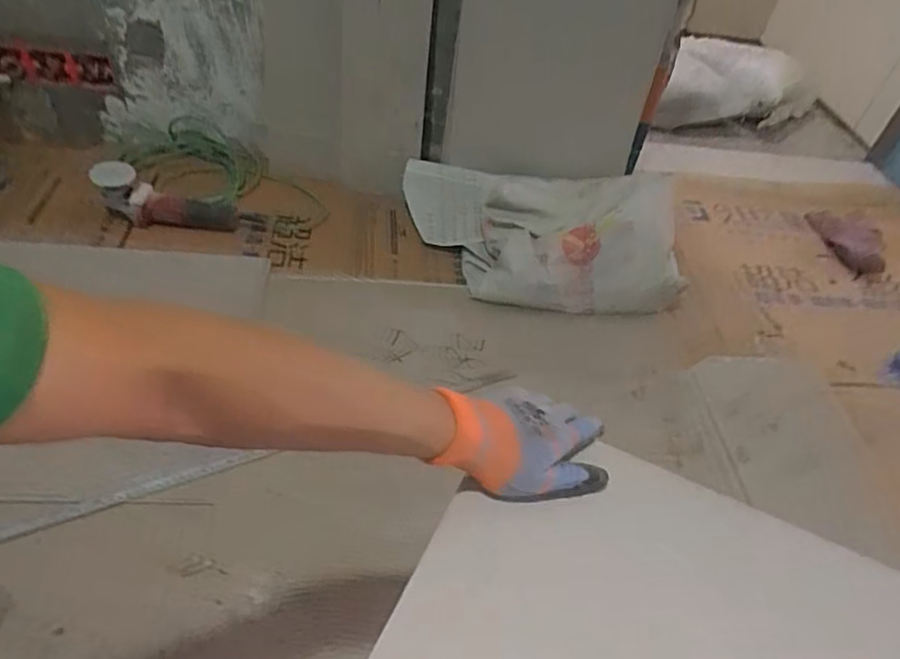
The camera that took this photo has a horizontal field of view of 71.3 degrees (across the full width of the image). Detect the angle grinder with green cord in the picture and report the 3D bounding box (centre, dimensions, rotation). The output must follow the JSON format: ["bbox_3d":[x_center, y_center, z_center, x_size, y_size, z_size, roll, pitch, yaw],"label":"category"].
[{"bbox_3d":[-0.563,-0.334,1.313,0.280,0.109,0.280,4,45,-6],"label":"angle grinder with green cord"}]

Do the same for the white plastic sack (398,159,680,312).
[{"bbox_3d":[0.165,-0.185,1.231,0.555,0.188,0.246,9,45,0],"label":"white plastic sack"}]

